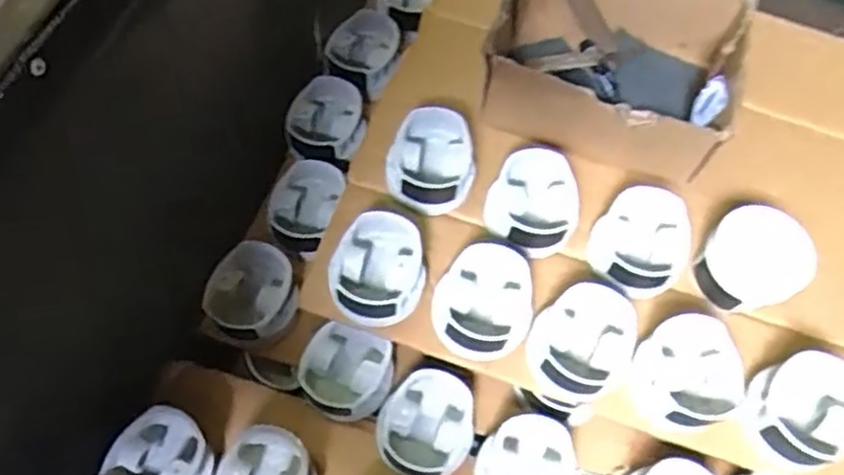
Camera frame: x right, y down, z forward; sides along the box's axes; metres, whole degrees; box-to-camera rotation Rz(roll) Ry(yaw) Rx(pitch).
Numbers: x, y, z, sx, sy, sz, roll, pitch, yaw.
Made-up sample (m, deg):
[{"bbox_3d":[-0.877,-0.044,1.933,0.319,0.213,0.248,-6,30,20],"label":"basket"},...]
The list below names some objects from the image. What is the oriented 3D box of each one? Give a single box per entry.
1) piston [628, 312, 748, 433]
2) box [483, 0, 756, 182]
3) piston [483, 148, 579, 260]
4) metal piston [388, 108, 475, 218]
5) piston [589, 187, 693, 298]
[{"bbox_3d":[0.199,0.103,0.538,0.076,0.047,0.074,1,63,-3],"label":"piston"},{"bbox_3d":[0.167,-0.158,0.646,0.205,0.097,0.170,20,63,7],"label":"box"},{"bbox_3d":[0.093,-0.027,0.599,0.069,0.057,0.073,1,63,-3],"label":"piston"},{"bbox_3d":[0.006,-0.064,0.617,0.076,0.053,0.081,1,63,-3],"label":"metal piston"},{"bbox_3d":[0.178,0.005,0.584,0.074,0.055,0.074,1,63,-3],"label":"piston"}]

